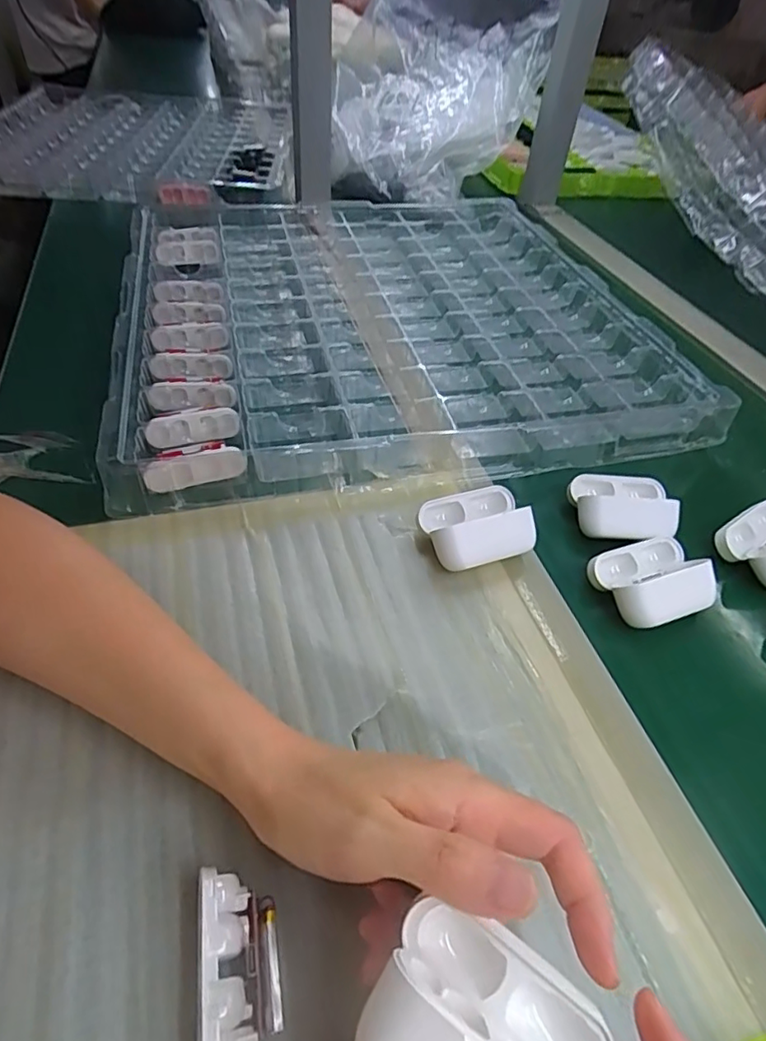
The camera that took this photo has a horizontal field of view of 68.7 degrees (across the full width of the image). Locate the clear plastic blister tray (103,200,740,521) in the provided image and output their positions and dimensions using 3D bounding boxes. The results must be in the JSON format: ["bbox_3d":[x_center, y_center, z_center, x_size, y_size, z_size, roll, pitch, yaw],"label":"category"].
[{"bbox_3d":[-0.006,-0.213,0.537,0.456,0.032,0.472,-8,48,-13],"label":"clear plastic blister tray"}]

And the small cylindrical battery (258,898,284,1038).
[{"bbox_3d":[-0.040,0.154,0.196,0.006,0.006,0.038,-6,47,-11],"label":"small cylindrical battery"}]

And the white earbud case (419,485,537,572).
[{"bbox_3d":[0.057,0.003,0.345,0.064,0.030,0.049,-10,48,-15],"label":"white earbud case"}]

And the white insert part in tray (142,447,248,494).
[{"bbox_3d":[-0.121,-0.034,0.362,0.063,0.023,0.007,-15,50,-19],"label":"white insert part in tray"}]

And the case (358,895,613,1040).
[{"bbox_3d":[0.028,0.140,0.149,0.062,0.027,0.050,27,50,19],"label":"case"}]

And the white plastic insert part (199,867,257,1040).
[{"bbox_3d":[-0.054,0.157,0.195,0.016,0.020,0.060,-6,47,-11],"label":"white plastic insert part"}]

